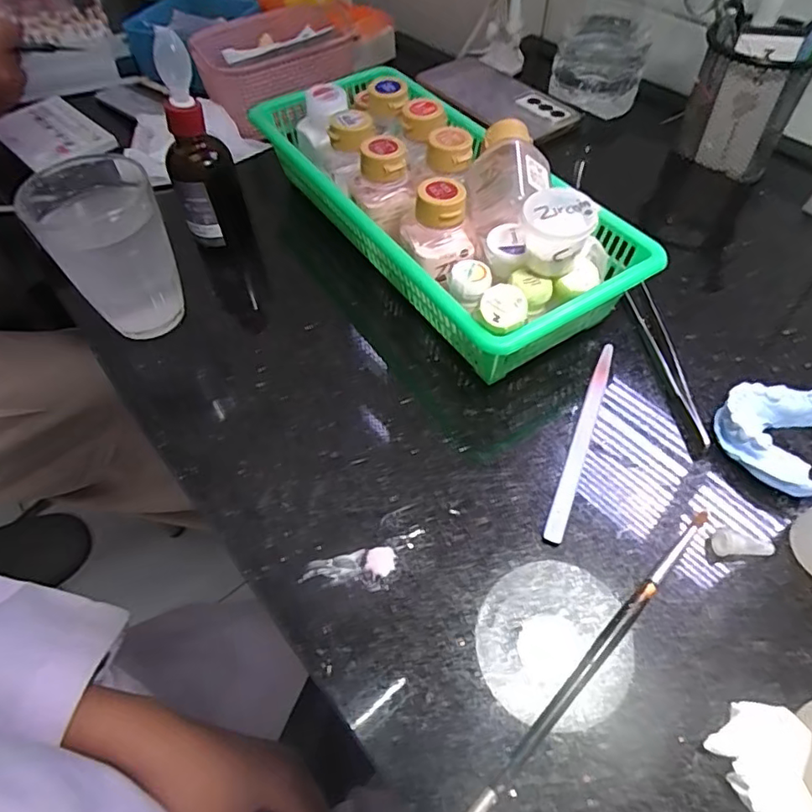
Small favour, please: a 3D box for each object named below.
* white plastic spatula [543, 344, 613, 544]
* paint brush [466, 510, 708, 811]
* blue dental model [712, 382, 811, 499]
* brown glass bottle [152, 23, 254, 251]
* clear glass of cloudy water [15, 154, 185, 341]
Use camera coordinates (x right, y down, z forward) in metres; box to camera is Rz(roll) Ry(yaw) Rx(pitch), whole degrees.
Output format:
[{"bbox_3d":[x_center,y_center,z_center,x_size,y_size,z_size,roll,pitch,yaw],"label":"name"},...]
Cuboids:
[{"bbox_3d":[0.098,0.015,0.305,0.010,0.004,0.136,18,58,15],"label":"white plastic spatula"},{"bbox_3d":[0.082,0.109,0.237,0.187,0.008,0.007,-39,62,-22],"label":"paint brush"},{"bbox_3d":[0.198,0.014,0.294,0.056,0.022,0.066,26,60,19],"label":"blue dental model"},{"bbox_3d":[-0.138,-0.162,0.369,0.041,0.149,0.035,-16,56,-8],"label":"brown glass bottle"},{"bbox_3d":[-0.170,-0.087,0.329,0.063,0.095,0.067,-24,57,-13],"label":"clear glass of cloudy water"}]

